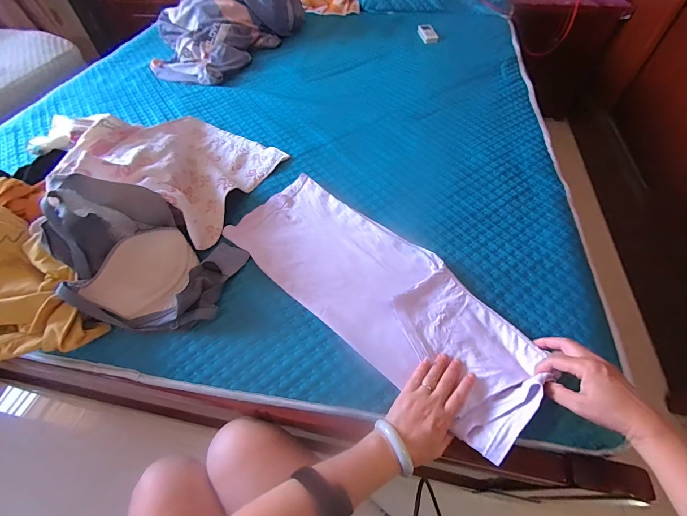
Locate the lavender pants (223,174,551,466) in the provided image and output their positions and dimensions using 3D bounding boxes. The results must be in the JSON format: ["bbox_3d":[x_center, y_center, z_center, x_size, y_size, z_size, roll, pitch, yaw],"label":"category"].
[{"bbox_3d":[0.047,0.039,0.530,0.213,0.039,0.558,-39,59,-24],"label":"lavender pants"}]

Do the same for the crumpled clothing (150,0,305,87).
[{"bbox_3d":[-0.428,-0.832,1.111,0.360,0.201,0.553,31,59,22],"label":"crumpled clothing"}]

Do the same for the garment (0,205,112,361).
[{"bbox_3d":[-0.548,0.031,0.507,0.356,0.099,0.165,26,58,19],"label":"garment"}]

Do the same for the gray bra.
[{"bbox_3d":[-0.320,-0.015,0.503,0.250,0.160,0.198,9,54,7],"label":"gray bra"}]

